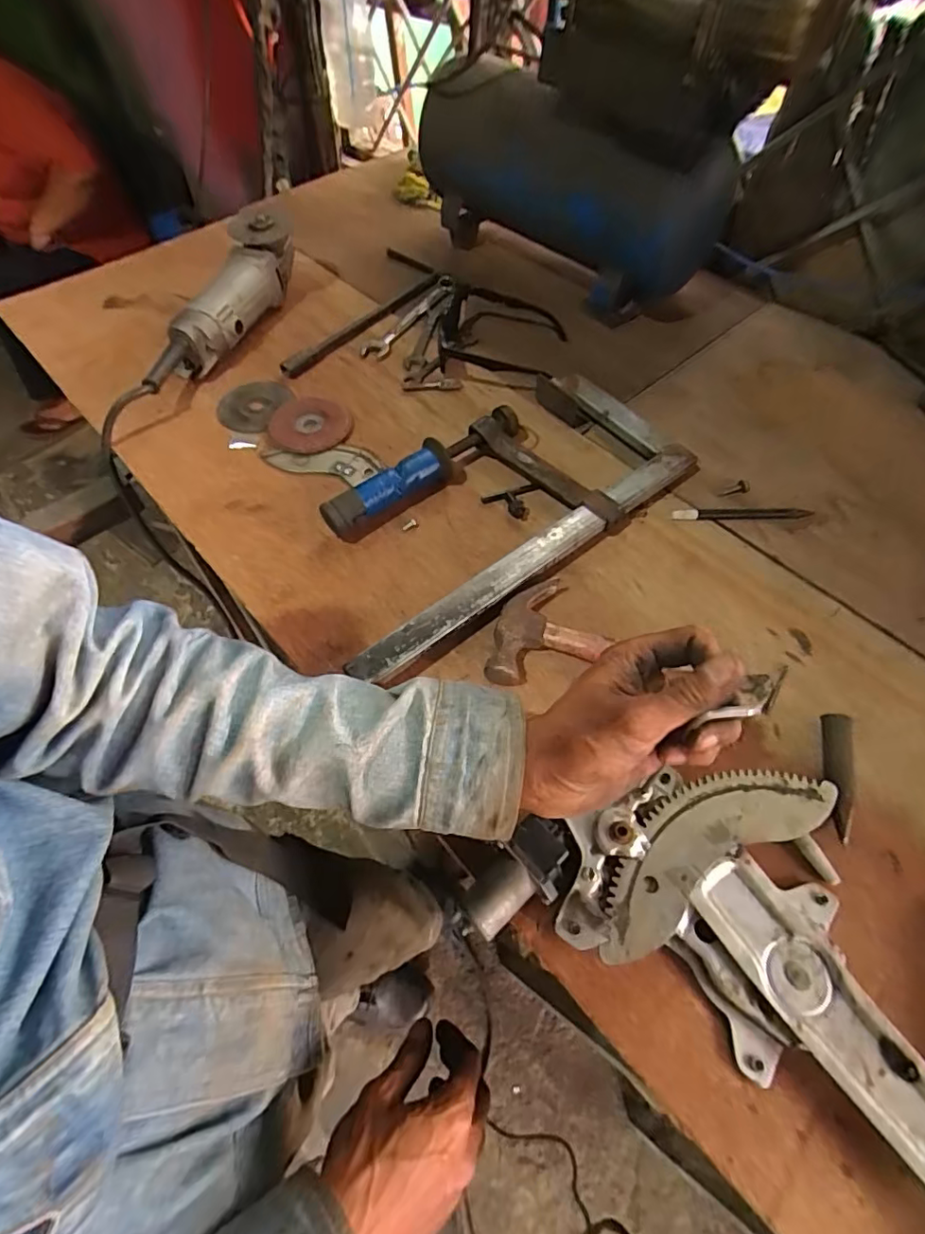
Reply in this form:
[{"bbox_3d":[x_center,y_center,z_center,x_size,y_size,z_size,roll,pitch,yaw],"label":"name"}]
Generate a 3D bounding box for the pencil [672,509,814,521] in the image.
[{"bbox_3d":[0.266,-0.098,0.522,0.128,0.005,0.013,-1,59,0],"label":"pencil"}]

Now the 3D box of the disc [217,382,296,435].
[{"bbox_3d":[-0.234,-0.240,0.616,0.083,0.004,0.083,0,59,0],"label":"disc"}]

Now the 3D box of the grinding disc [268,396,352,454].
[{"bbox_3d":[-0.164,-0.208,0.593,0.089,0.008,0.089,0,59,0],"label":"grinding disc"}]

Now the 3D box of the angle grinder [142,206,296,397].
[{"bbox_3d":[-0.285,-0.366,0.644,0.069,0.084,0.297,16,60,10],"label":"angle grinder"}]

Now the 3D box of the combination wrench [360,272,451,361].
[{"bbox_3d":[-0.069,-0.381,0.691,0.030,0.019,0.181,29,63,17],"label":"combination wrench"}]

